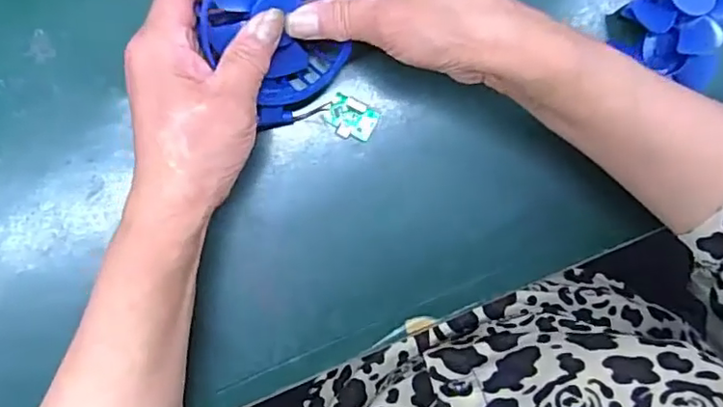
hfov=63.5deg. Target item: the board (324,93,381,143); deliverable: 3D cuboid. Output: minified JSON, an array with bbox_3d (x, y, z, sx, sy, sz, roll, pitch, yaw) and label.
[{"bbox_3d":[-0.006,-0.053,0.365,0.031,0.008,0.024,25,92,-6],"label":"board"}]

